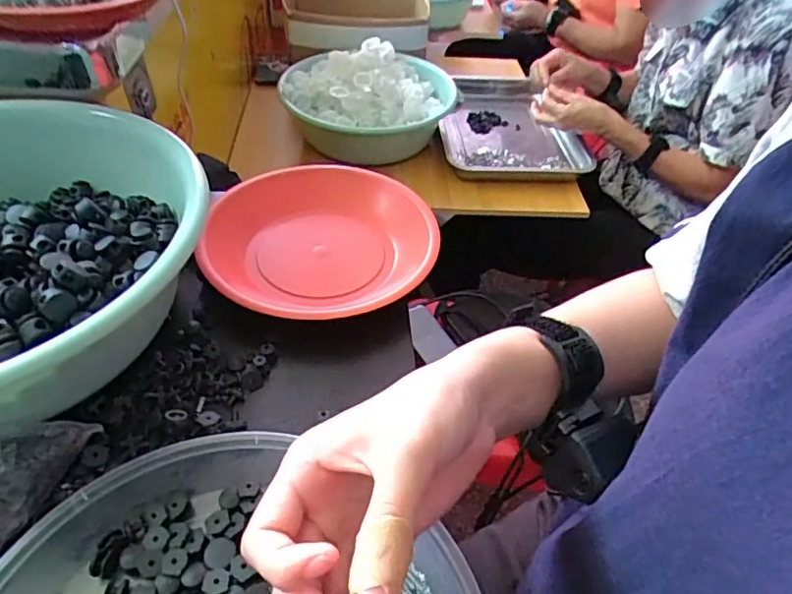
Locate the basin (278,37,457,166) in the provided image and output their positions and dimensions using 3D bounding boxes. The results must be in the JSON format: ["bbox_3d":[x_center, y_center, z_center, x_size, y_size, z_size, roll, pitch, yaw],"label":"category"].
[{"bbox_3d":[-0.045,-0.359,0.995,0.305,0.128,0.289,0,45,-6],"label":"basin"}]

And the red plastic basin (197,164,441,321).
[{"bbox_3d":[-0.061,-0.047,0.469,0.180,0.039,0.188,0,45,-6],"label":"red plastic basin"}]

